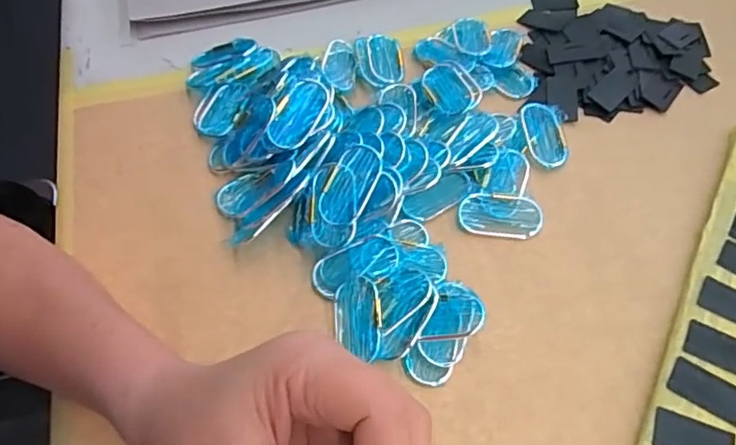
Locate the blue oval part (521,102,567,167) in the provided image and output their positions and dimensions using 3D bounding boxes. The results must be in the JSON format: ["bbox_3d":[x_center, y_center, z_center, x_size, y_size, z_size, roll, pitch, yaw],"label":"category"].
[{"bbox_3d":[0.139,-0.070,0.433,0.032,0.010,0.057,-5,57,-3],"label":"blue oval part"}]

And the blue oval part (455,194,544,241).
[{"bbox_3d":[0.094,-0.005,0.393,0.058,0.004,0.031,5,78,3],"label":"blue oval part"}]

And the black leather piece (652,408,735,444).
[{"bbox_3d":[0.186,0.124,0.313,0.043,0.004,0.024,19,59,12],"label":"black leather piece"}]

